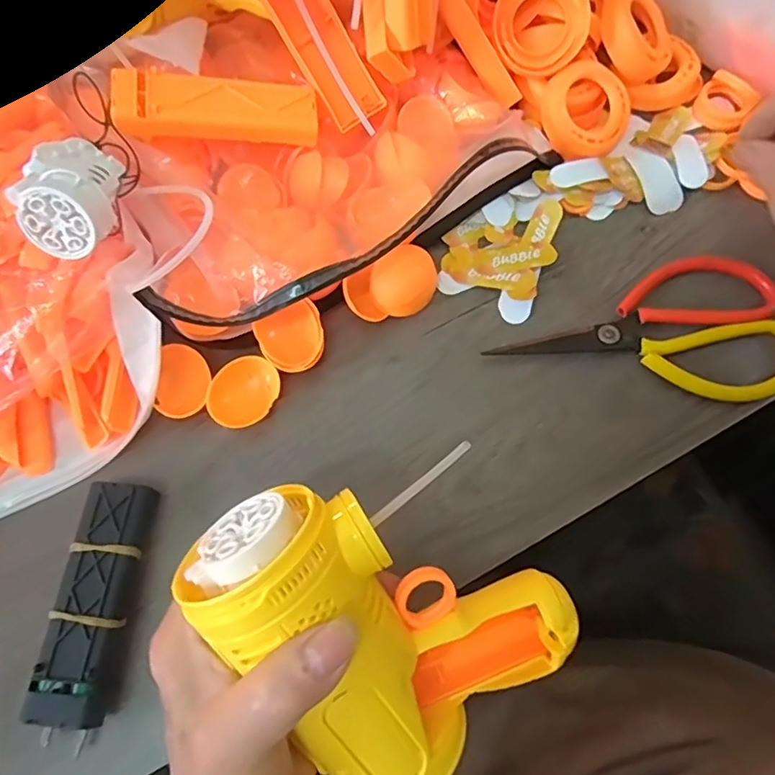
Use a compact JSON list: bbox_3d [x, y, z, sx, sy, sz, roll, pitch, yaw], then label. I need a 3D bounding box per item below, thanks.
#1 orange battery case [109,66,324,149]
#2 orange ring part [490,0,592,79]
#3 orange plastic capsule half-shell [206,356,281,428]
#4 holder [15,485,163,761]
[{"bbox_3d":[-0.095,-0.157,0.319,0.108,0.017,0.033,-3,70,-17],"label":"orange battery case"},{"bbox_3d":[0.095,-0.226,0.355,0.056,0.018,0.056,0,113,0],"label":"orange ring part"},{"bbox_3d":[-0.080,0.002,0.315,0.034,0.016,0.042,33,74,11],"label":"orange plastic capsule half-shell"},{"bbox_3d":[-0.142,0.105,0.275,0.032,0.023,0.114,5,71,2],"label":"holder"}]

